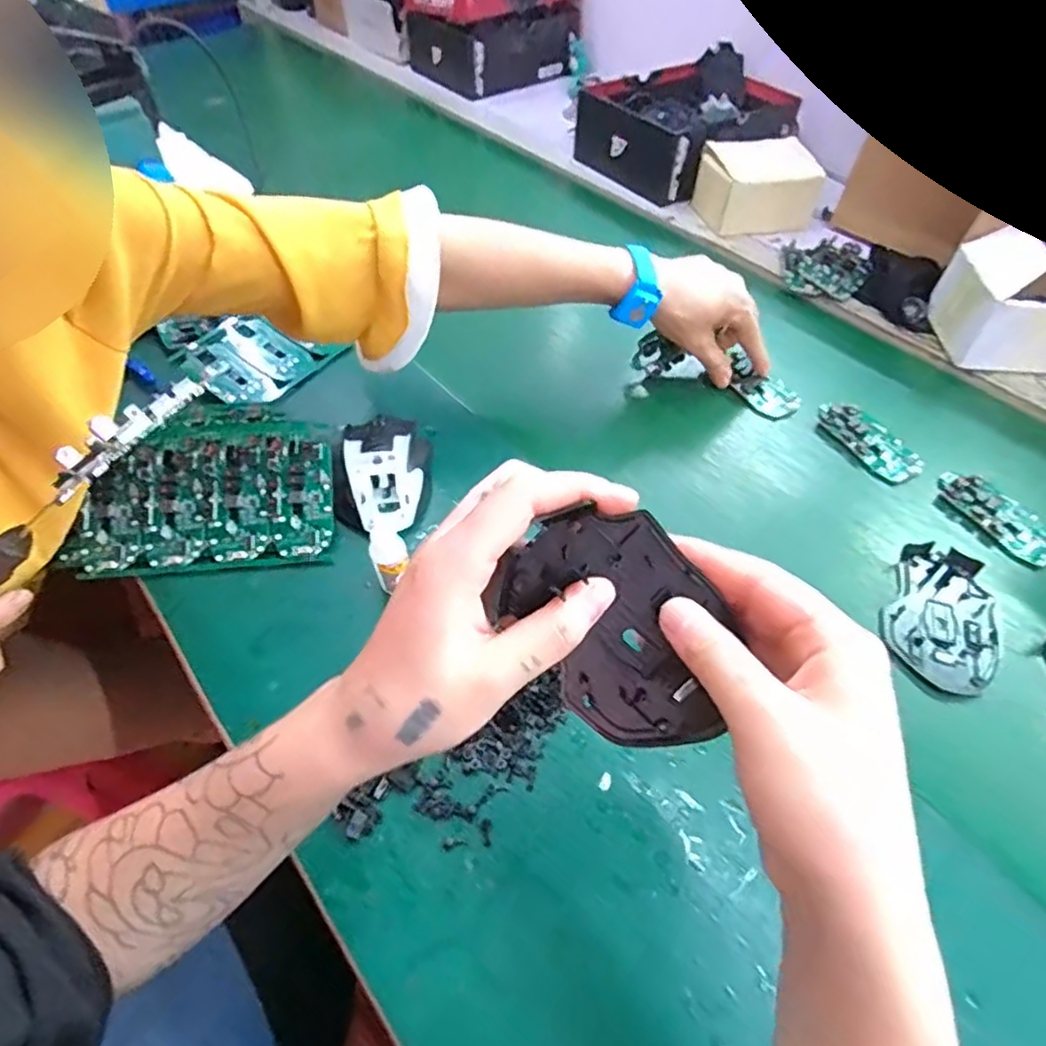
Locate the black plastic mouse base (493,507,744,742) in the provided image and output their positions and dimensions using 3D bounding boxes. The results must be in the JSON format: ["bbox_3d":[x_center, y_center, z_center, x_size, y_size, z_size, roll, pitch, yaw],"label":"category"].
[{"bbox_3d":[0.042,0.045,0.263,0.072,0.010,0.111,-36,100,8],"label":"black plastic mouse base"}]

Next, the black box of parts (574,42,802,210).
[{"bbox_3d":[0.233,-0.539,0.899,0.262,0.088,0.208,-30,57,-23],"label":"black box of parts"}]

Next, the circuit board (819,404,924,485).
[{"bbox_3d":[0.305,-0.073,0.575,0.043,0.014,0.094,-26,56,-21],"label":"circuit board"}]

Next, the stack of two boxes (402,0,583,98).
[{"bbox_3d":[-0.053,-0.861,1.085,0.248,0.186,0.193,-31,57,-24],"label":"stack of two boxes"}]

